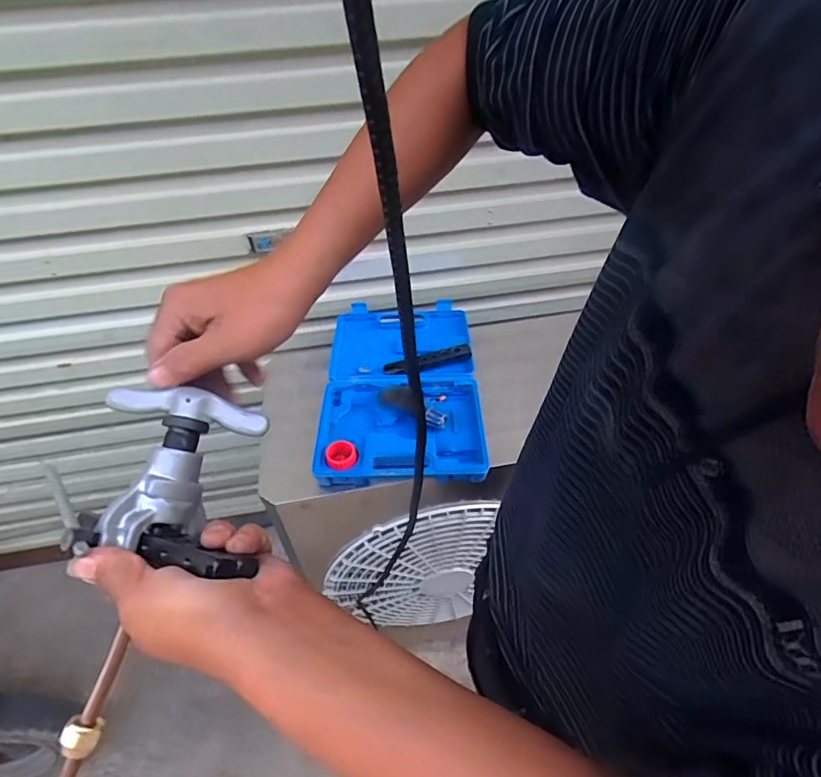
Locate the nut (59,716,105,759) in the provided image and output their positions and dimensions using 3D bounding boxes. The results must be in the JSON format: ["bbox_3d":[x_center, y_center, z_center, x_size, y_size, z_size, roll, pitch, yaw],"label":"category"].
[{"bbox_3d":[-0.204,0.216,0.305,0.019,0.015,0.022,1,44,4],"label":"nut"}]

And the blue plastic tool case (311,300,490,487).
[{"bbox_3d":[-0.020,-0.013,0.918,0.278,0.054,0.462,-2,43,1],"label":"blue plastic tool case"}]

